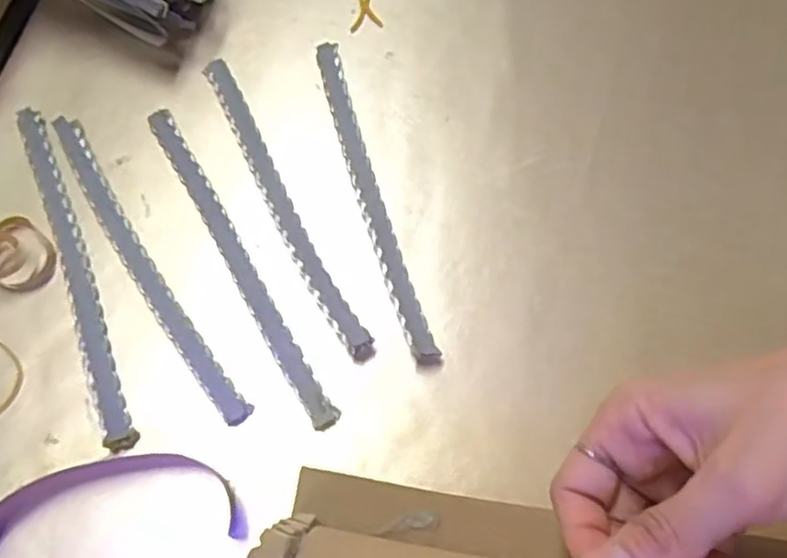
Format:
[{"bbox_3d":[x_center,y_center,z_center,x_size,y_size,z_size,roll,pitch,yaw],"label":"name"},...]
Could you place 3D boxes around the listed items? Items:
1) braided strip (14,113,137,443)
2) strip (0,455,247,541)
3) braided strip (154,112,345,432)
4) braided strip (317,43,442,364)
[{"bbox_3d":[-0.158,-0.008,0.333,0.014,0.006,0.191,-22,68,-11],"label":"braided strip"},{"bbox_3d":[-0.122,0.102,0.283,0.109,0.013,0.053,-22,68,-11],"label":"strip"},{"bbox_3d":[-0.077,-0.012,0.337,0.014,0.005,0.191,-28,69,-13],"label":"braided strip"},{"bbox_3d":[-0.012,-0.046,0.350,0.014,0.007,0.189,-15,67,-8],"label":"braided strip"}]

